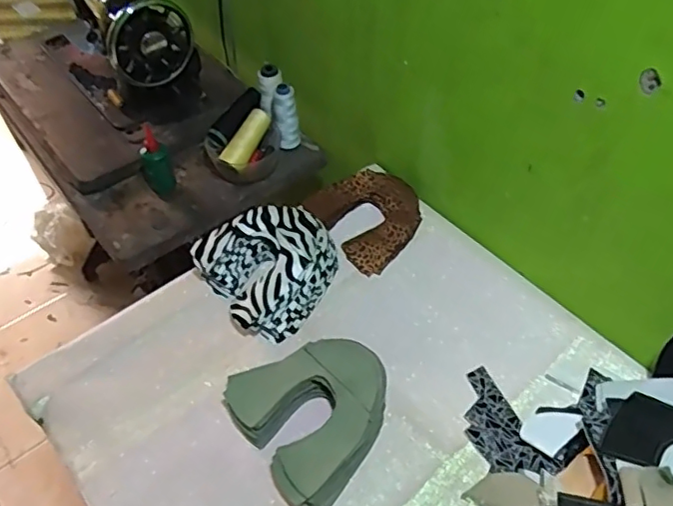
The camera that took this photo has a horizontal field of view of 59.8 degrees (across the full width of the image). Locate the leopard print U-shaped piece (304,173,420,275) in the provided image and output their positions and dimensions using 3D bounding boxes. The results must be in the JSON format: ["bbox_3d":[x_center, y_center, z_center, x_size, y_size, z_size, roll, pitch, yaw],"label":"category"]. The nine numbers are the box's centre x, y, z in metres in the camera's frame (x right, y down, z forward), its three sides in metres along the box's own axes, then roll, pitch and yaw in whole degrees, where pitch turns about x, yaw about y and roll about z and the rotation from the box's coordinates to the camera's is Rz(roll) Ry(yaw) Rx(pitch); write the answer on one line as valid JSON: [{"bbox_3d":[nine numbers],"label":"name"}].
[{"bbox_3d":[0.050,-0.060,0.891,0.153,0.037,0.161,-35,57,-25],"label":"leopard print U-shaped piece"}]

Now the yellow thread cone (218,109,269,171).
[{"bbox_3d":[-0.144,-0.184,0.952,0.036,0.035,0.109,24,75,21],"label":"yellow thread cone"}]

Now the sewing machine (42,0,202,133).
[{"bbox_3d":[-0.409,-0.404,1.055,0.176,0.214,0.371,-32,55,-23],"label":"sewing machine"}]

